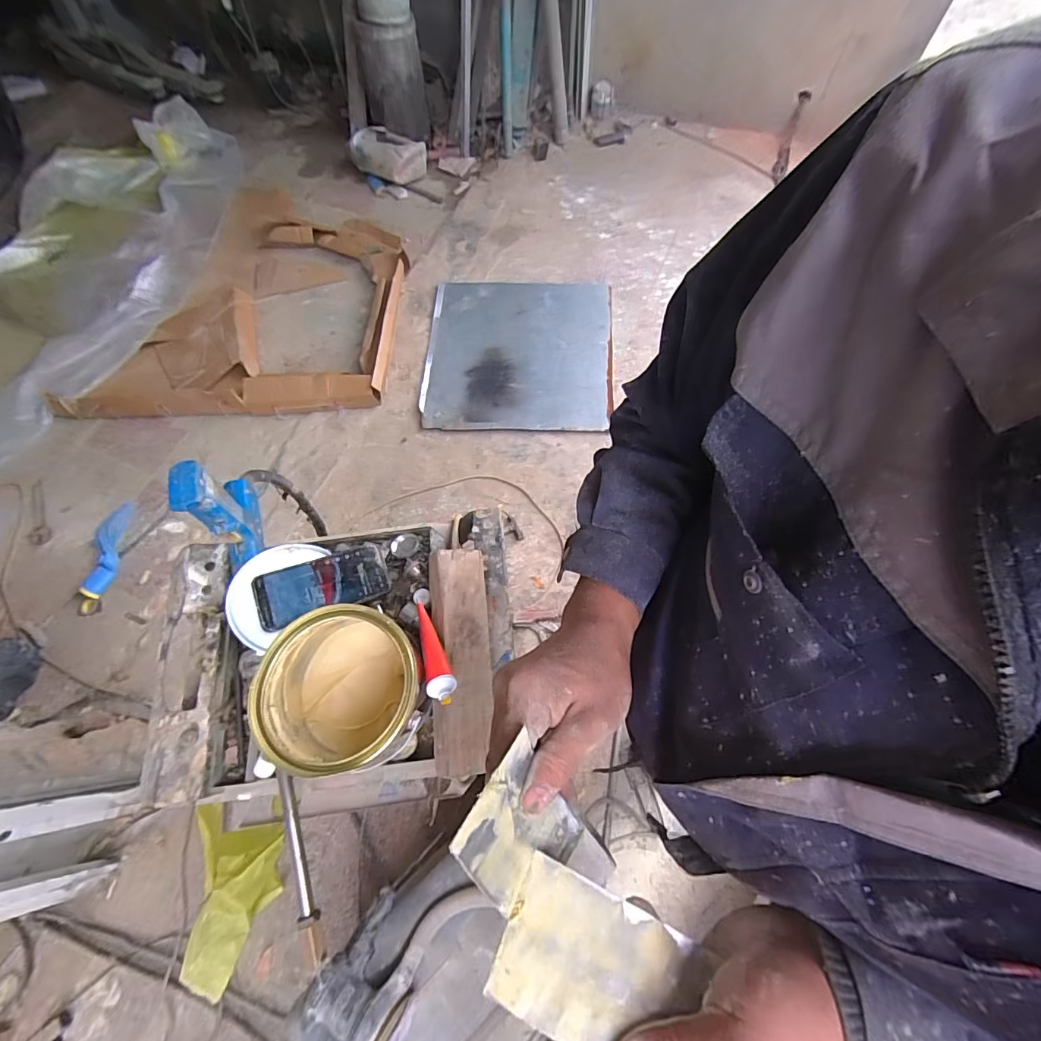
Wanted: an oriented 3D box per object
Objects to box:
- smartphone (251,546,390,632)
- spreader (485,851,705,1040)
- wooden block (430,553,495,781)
[{"bbox_3d":[-0.262,0.085,0.607,0.159,0.006,0.074,-17,74,-23],"label":"smartphone"},{"bbox_3d":[0.046,0.268,0.273,0.113,0.004,0.074,24,58,10],"label":"spreader"},{"bbox_3d":[-0.072,0.166,0.571,0.071,0.033,0.262,9,64,-30],"label":"wooden block"}]

